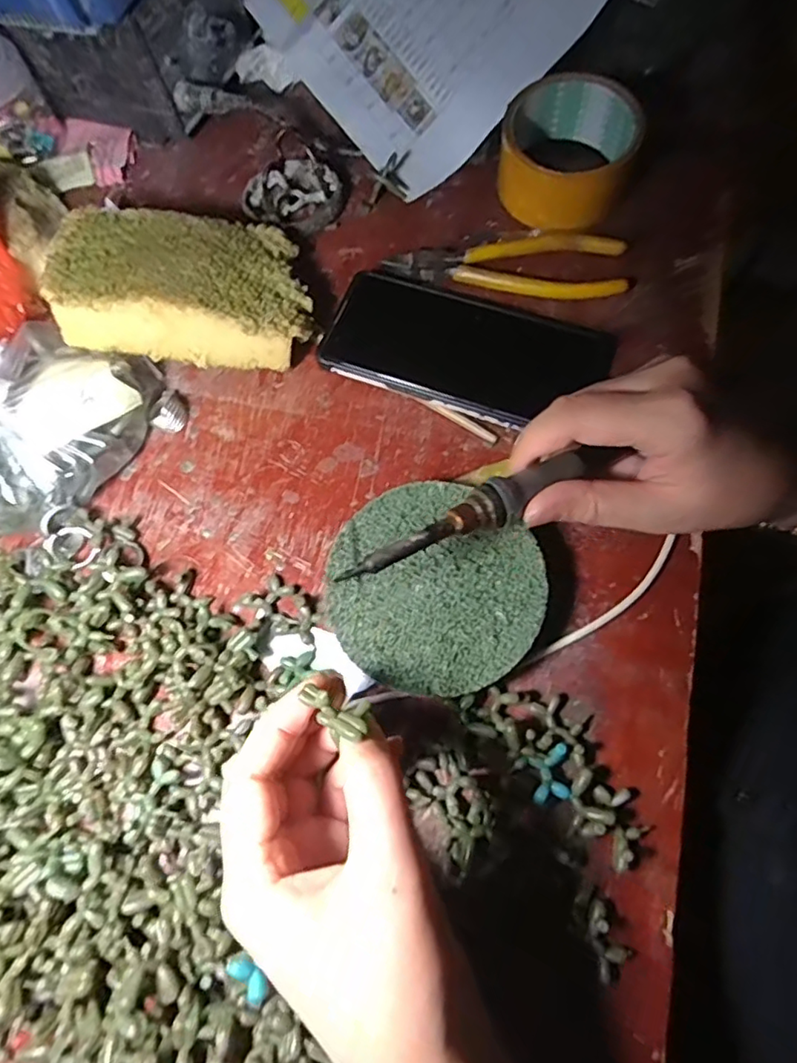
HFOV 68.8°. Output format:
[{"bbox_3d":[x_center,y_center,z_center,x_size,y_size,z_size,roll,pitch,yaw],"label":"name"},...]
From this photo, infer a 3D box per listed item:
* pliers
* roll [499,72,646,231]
[{"bbox_3d":[0.072,-0.179,0.384,0.152,0.011,0.053,7,71,6],"label":"pliers"},{"bbox_3d":[0.112,-0.253,0.390,0.085,0.050,0.082,-1,70,3],"label":"roll"}]

